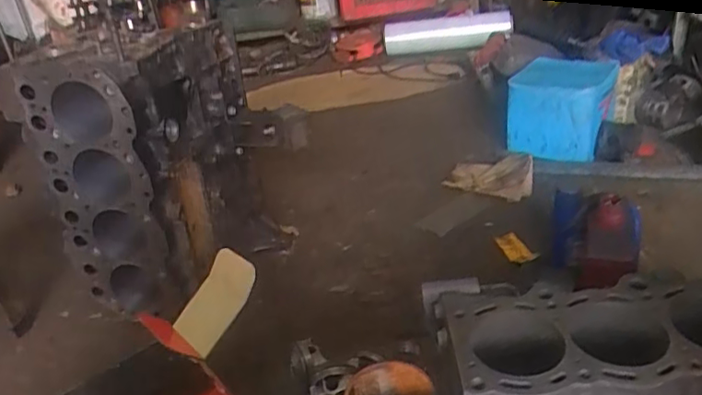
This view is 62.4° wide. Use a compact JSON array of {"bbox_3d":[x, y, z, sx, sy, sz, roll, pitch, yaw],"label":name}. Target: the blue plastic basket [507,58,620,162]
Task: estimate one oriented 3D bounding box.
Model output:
[{"bbox_3d":[0.504,-0.212,1.399,0.220,0.219,0.171,8,32,27],"label":"blue plastic basket"}]

